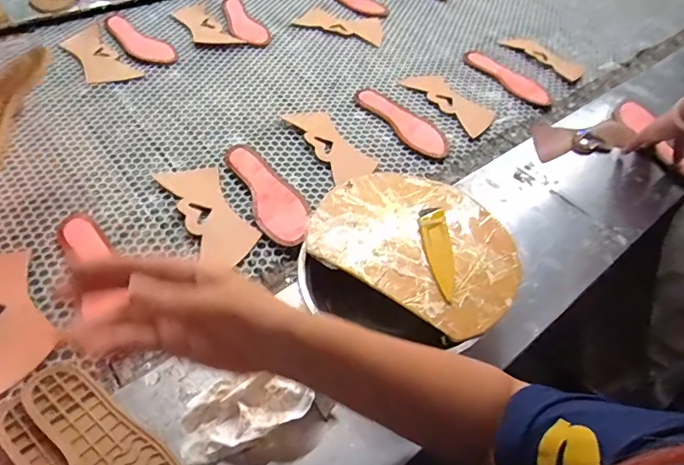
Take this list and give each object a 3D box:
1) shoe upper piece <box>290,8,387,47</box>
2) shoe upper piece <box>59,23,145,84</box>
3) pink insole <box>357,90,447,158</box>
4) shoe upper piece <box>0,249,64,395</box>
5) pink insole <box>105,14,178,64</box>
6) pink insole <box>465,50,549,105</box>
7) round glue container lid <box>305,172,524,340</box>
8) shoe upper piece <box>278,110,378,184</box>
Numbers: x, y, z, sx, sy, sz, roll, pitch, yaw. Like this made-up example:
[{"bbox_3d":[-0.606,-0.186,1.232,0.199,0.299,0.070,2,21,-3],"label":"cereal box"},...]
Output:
[{"bbox_3d":[0.004,-0.484,1.039,0.200,0.009,0.106,21,51,10],"label":"shoe upper piece"},{"bbox_3d":[-0.475,-0.344,0.868,0.085,0.010,0.200,-32,61,-28],"label":"shoe upper piece"},{"bbox_3d":[0.116,-0.208,0.824,0.083,0.012,0.223,-26,58,-25],"label":"pink insole"},{"bbox_3d":[-0.394,0.095,0.522,0.086,0.005,0.199,-24,56,-25],"label":"shoe upper piece"},{"bbox_3d":[-0.418,-0.393,0.911,0.211,0.009,0.071,34,55,20],"label":"pink insole"},{"bbox_3d":[0.350,-0.330,0.949,0.069,0.012,0.213,-25,58,-24],"label":"pink insole"},{"bbox_3d":[0.093,0.003,0.529,0.237,0.014,0.190,28,55,18],"label":"round glue container lid"},{"bbox_3d":[-0.020,-0.156,0.768,0.080,0.011,0.192,-22,58,-27],"label":"shoe upper piece"}]

